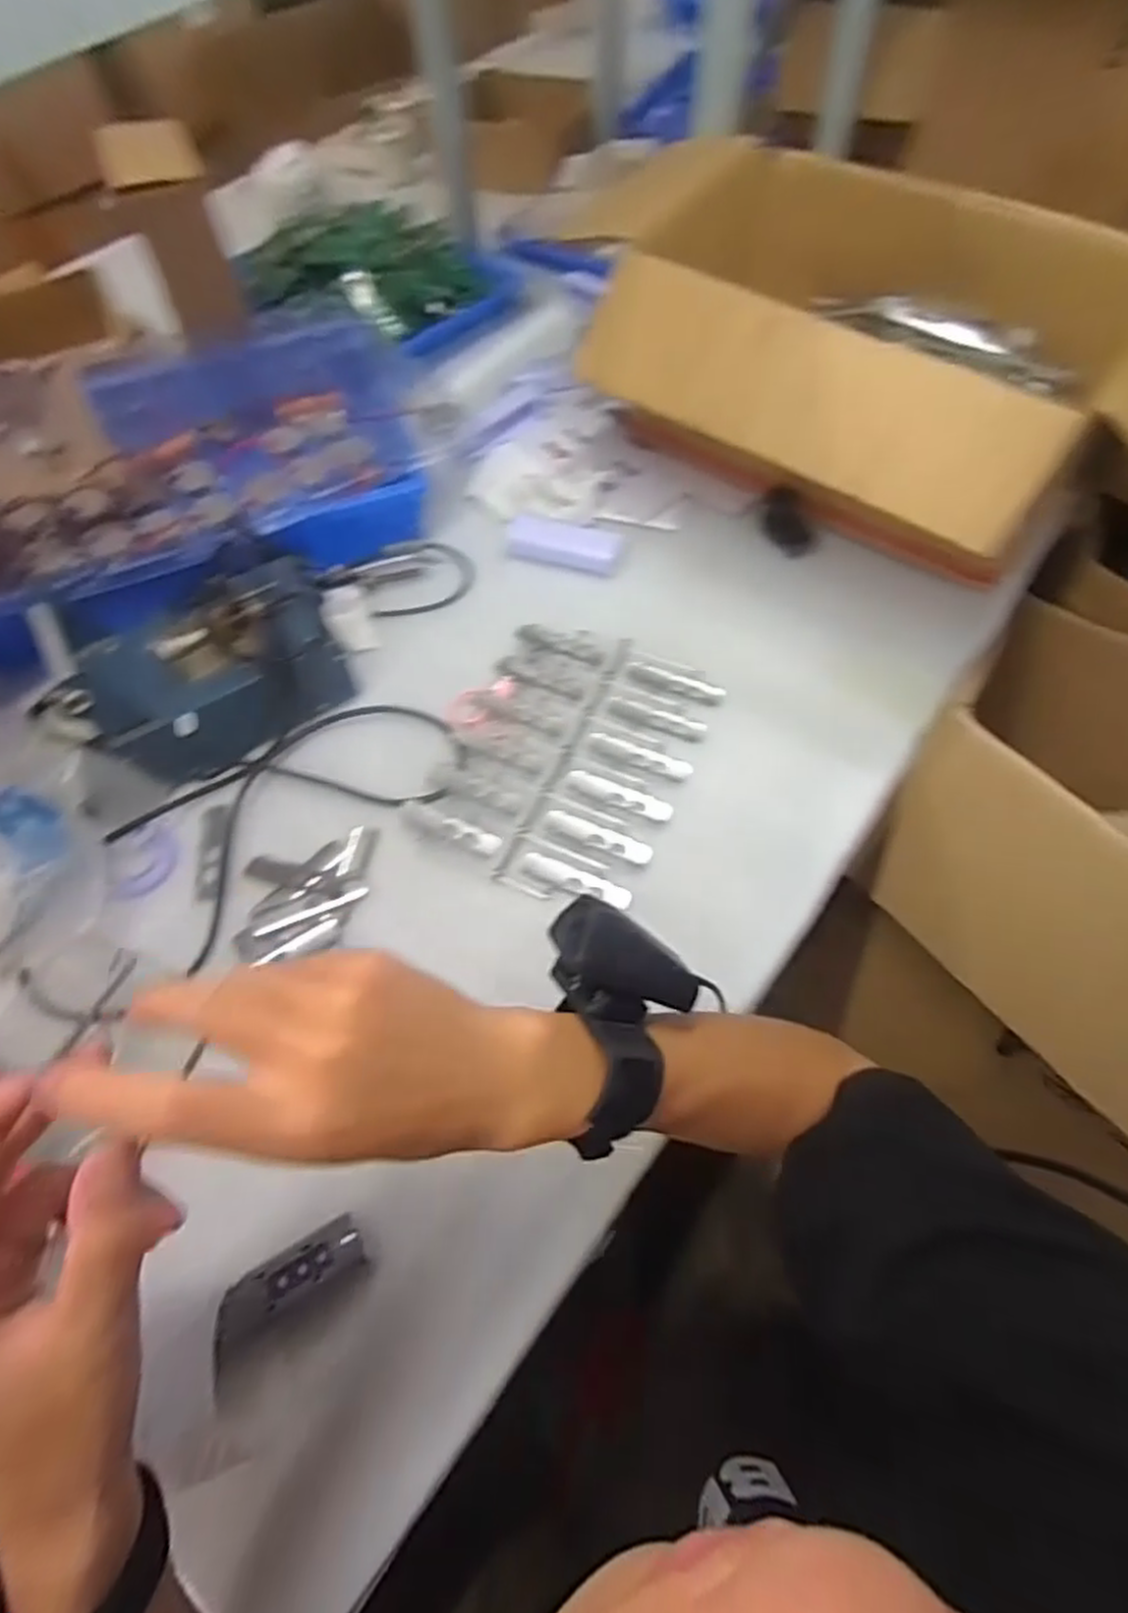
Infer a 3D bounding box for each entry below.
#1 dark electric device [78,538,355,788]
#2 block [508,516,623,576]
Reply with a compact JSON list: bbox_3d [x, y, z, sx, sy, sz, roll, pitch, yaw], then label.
[{"bbox_3d":[-0.271,-0.111,0.594,0.181,0.093,0.114,-27,62,-12],"label":"dark electric device"},{"bbox_3d":[0.001,-0.241,0.709,0.102,0.019,0.048,11,61,9],"label":"block"}]

